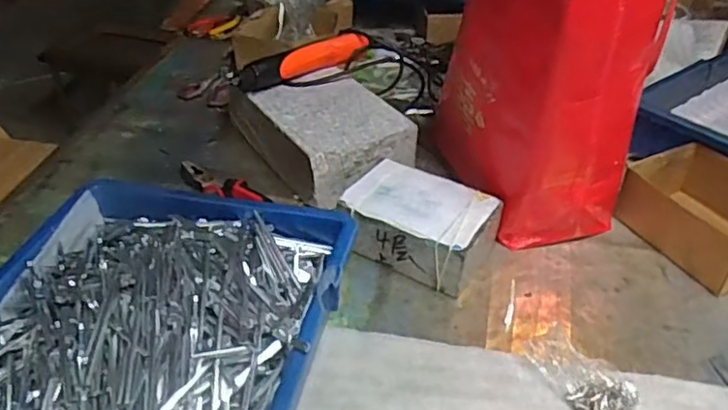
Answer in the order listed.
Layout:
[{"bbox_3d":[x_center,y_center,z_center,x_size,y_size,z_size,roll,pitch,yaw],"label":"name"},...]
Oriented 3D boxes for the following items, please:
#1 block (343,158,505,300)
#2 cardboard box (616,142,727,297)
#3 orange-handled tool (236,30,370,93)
[{"bbox_3d":[0.061,0.020,0.680,0.146,0.072,0.112,20,41,23],"label":"block"},{"bbox_3d":[0.376,0.010,0.692,0.124,0.077,0.166,-20,42,-26],"label":"cardboard box"},{"bbox_3d":[-0.078,-0.188,0.832,0.205,0.035,0.039,-28,46,-33],"label":"orange-handled tool"}]

